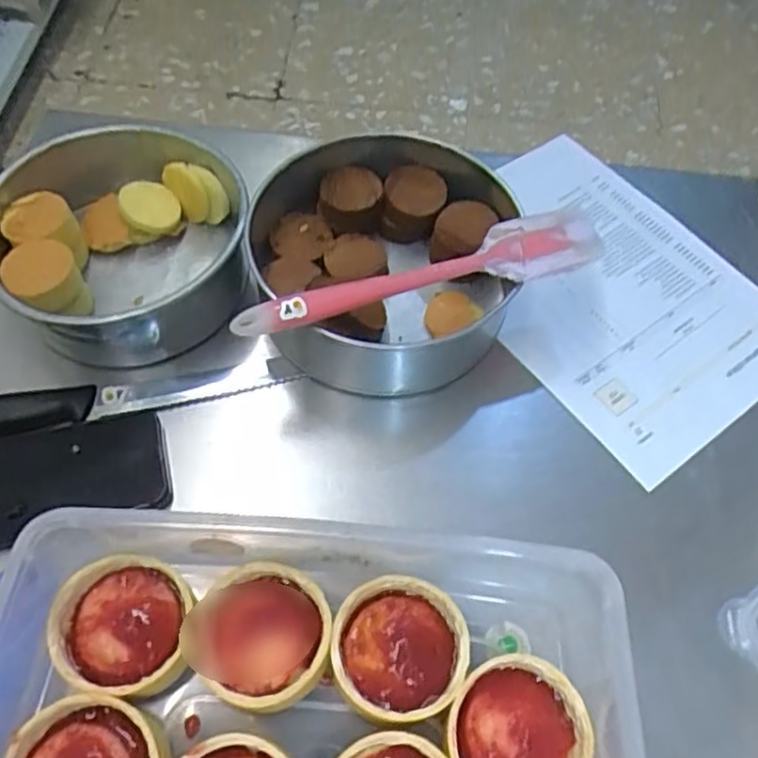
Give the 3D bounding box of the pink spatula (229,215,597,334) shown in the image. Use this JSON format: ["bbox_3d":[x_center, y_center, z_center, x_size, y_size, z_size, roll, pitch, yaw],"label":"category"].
[{"bbox_3d":[0.034,-0.076,0.474,0.267,0.022,0.048,-15,62,-10],"label":"pink spatula"}]

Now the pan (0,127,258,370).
[{"bbox_3d":[-0.199,-0.108,0.543,0.191,0.072,0.198,-19,63,-12],"label":"pan"}]

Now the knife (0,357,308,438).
[{"bbox_3d":[-0.200,0.015,0.501,0.260,0.018,0.031,-10,61,-7],"label":"knife"}]

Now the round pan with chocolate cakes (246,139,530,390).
[{"bbox_3d":[0.002,-0.087,0.531,0.195,0.090,0.189,1,61,-1],"label":"round pan with chocolate cakes"}]

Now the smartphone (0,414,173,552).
[{"bbox_3d":[-0.221,0.068,0.468,0.147,0.014,0.074,-13,62,-9],"label":"smartphone"}]

